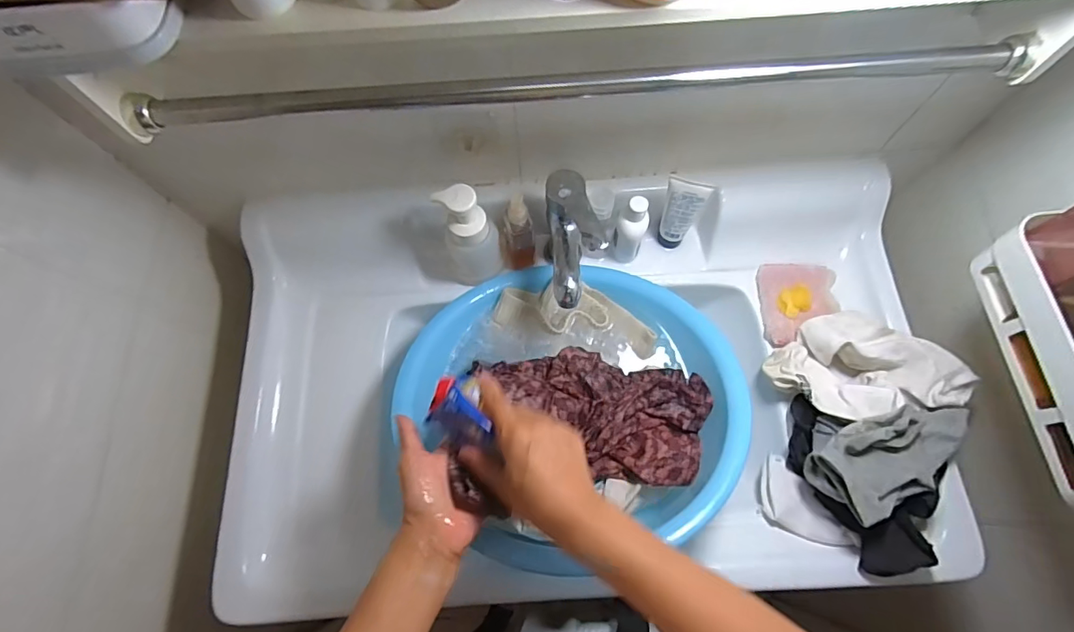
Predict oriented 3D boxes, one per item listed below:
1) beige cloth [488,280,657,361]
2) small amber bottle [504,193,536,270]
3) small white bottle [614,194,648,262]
[{"bbox_3d":[0.051,-0.004,0.631,0.197,0.022,0.075,13,71,6],"label":"beige cloth"},{"bbox_3d":[-0.021,-0.100,0.603,0.034,0.124,0.032,-12,70,-3],"label":"small amber bottle"},{"bbox_3d":[0.118,-0.106,0.624,0.035,0.110,0.033,0,70,1],"label":"small white bottle"}]

